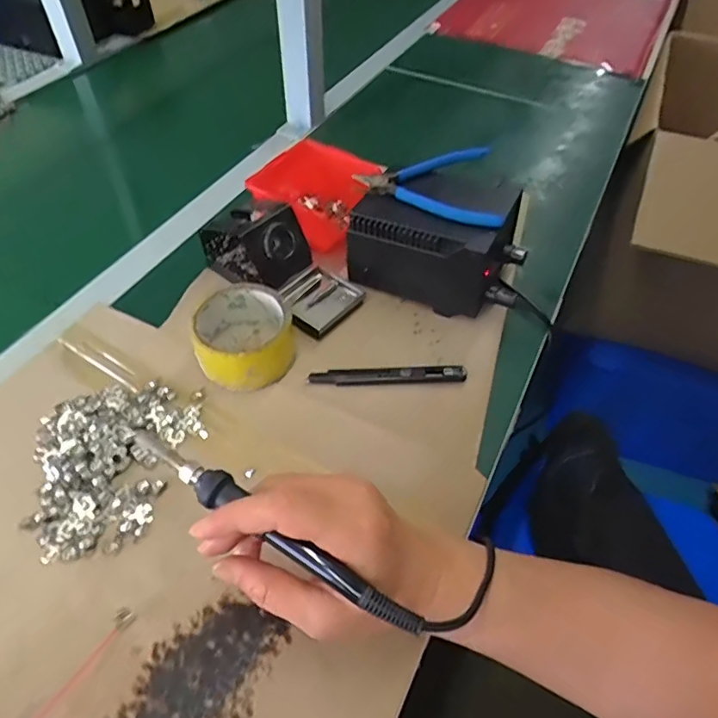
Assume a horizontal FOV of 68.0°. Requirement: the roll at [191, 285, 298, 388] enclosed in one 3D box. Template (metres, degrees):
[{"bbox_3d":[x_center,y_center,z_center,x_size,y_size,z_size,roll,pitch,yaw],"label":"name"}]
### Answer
[{"bbox_3d":[-0.100,-0.020,0.471,0.083,0.046,0.083,2,52,-2],"label":"roll"}]

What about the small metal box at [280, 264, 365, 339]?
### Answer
[{"bbox_3d":[-0.042,-0.059,0.524,0.066,0.015,0.076,35,57,22],"label":"small metal box"}]

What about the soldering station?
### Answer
[{"bbox_3d":[0.085,-0.122,0.534,0.159,0.106,0.121,24,54,15],"label":"soldering station"}]

